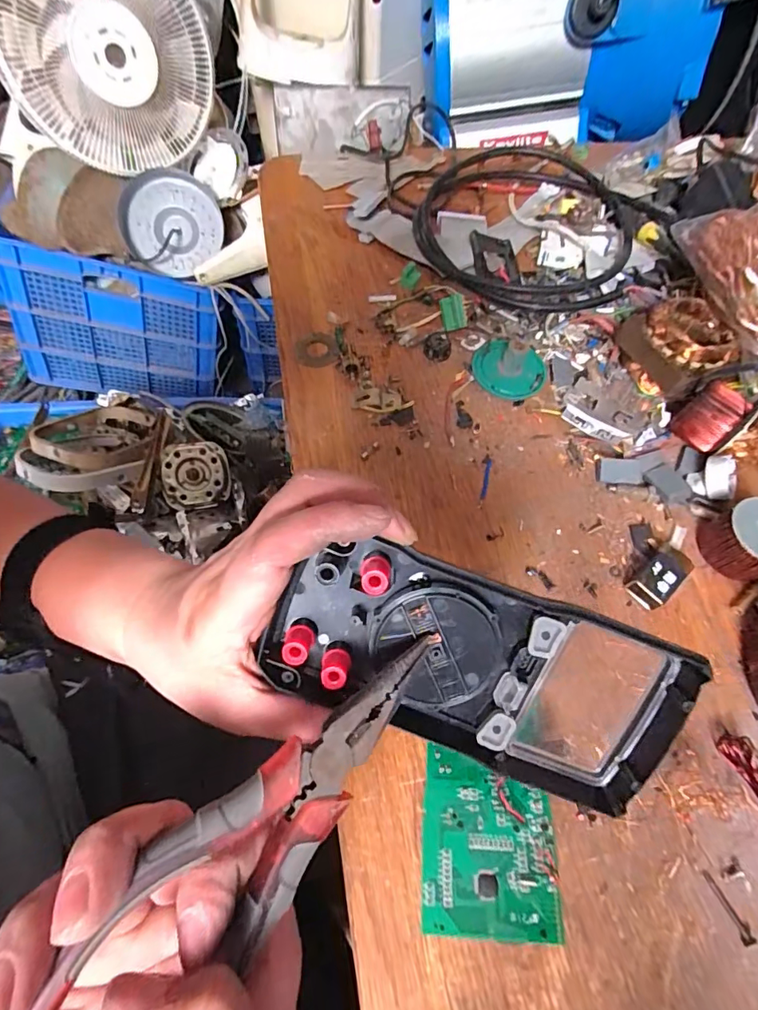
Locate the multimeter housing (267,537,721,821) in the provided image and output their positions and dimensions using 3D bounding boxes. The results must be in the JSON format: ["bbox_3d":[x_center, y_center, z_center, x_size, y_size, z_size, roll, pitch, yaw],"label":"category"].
[{"bbox_3d":[0.043,0.075,0.208,0.181,0.025,0.081,20,101,-3],"label":"multimeter housing"}]

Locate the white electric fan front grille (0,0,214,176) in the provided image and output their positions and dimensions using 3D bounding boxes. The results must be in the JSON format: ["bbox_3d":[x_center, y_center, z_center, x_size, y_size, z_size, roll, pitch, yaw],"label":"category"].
[{"bbox_3d":[-0.427,-0.699,0.759,0.321,0.281,0.085,-18,64,-14],"label":"white electric fan front grille"}]

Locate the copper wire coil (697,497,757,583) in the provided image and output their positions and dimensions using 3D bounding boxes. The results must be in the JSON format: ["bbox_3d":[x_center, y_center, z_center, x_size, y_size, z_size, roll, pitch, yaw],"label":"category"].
[{"bbox_3d":[0.270,0.026,0.355,0.053,0.042,0.051,0,62,-1],"label":"copper wire coil"}]

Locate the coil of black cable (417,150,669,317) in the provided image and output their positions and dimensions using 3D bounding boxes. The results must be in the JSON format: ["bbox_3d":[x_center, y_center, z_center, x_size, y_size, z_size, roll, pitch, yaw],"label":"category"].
[{"bbox_3d":[0.160,-0.307,0.530,0.247,0.034,0.246,0,62,-1],"label":"coil of black cable"}]

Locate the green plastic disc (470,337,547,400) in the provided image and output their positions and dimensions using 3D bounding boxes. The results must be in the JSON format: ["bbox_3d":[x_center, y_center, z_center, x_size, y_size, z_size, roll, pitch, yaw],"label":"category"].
[{"bbox_3d":[0.120,-0.131,0.442,0.068,0.031,0.064,23,63,10],"label":"green plastic disc"}]

